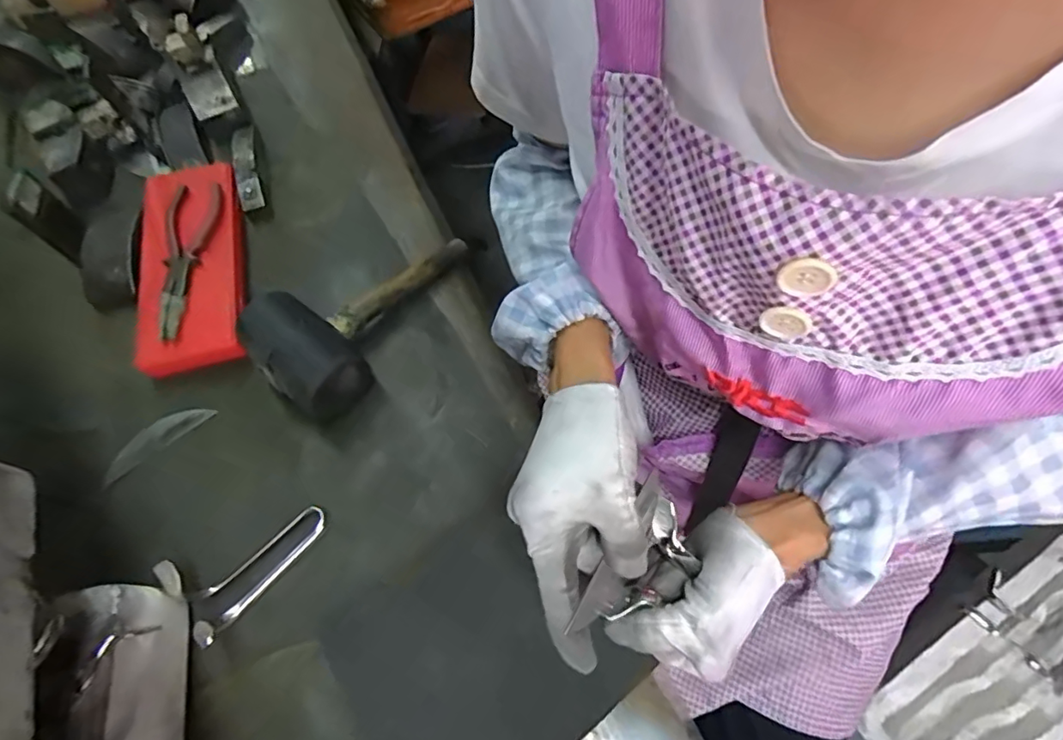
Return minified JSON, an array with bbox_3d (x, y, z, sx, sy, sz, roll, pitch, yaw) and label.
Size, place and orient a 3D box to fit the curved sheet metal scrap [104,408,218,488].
[{"bbox_3d":[-0.351,0.062,0.499,0.100,0.011,0.031,-41,68,-15],"label":"curved sheet metal scrap"}]

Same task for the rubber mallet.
[{"bbox_3d":[-0.161,-0.060,0.535,0.112,0.075,0.237,32,53,17],"label":"rubber mallet"}]

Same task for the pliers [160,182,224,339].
[{"bbox_3d":[-0.357,-0.120,0.551,0.048,0.020,0.198,-9,64,-1],"label":"pliers"}]

